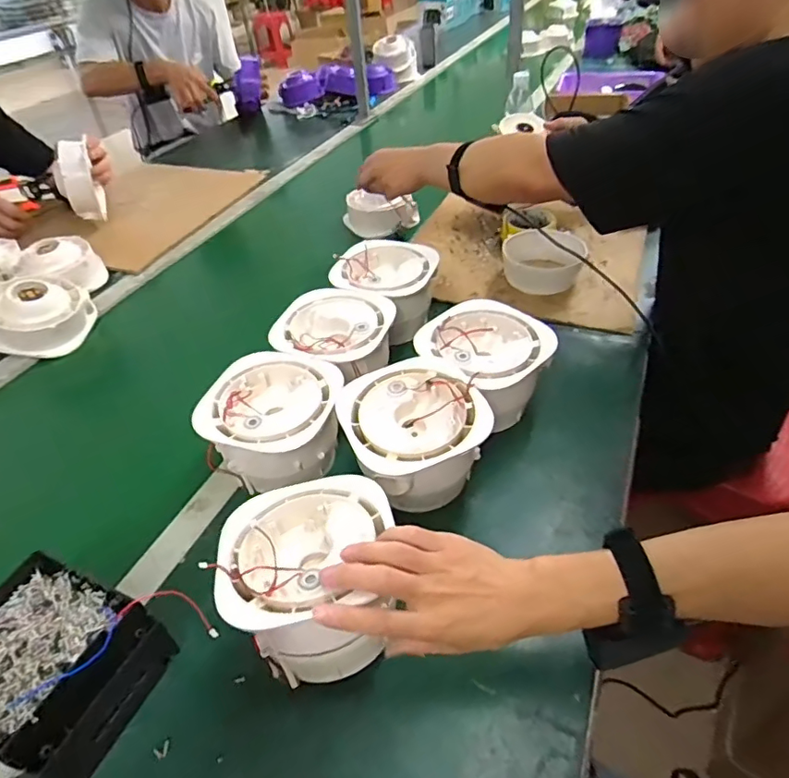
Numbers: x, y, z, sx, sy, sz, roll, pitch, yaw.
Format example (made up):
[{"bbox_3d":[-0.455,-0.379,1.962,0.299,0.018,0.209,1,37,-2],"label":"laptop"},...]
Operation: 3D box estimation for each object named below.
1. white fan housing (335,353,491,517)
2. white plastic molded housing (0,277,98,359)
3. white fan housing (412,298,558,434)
[{"bbox_3d":[0.016,0.054,0.553,0.136,0.108,0.134,-3,43,3],"label":"white fan housing"},{"bbox_3d":[-0.553,-0.117,0.807,0.123,0.084,0.132,-1,43,5],"label":"white plastic molded housing"},{"bbox_3d":[0.102,-0.022,0.618,0.138,0.102,0.134,-3,43,3],"label":"white fan housing"}]

